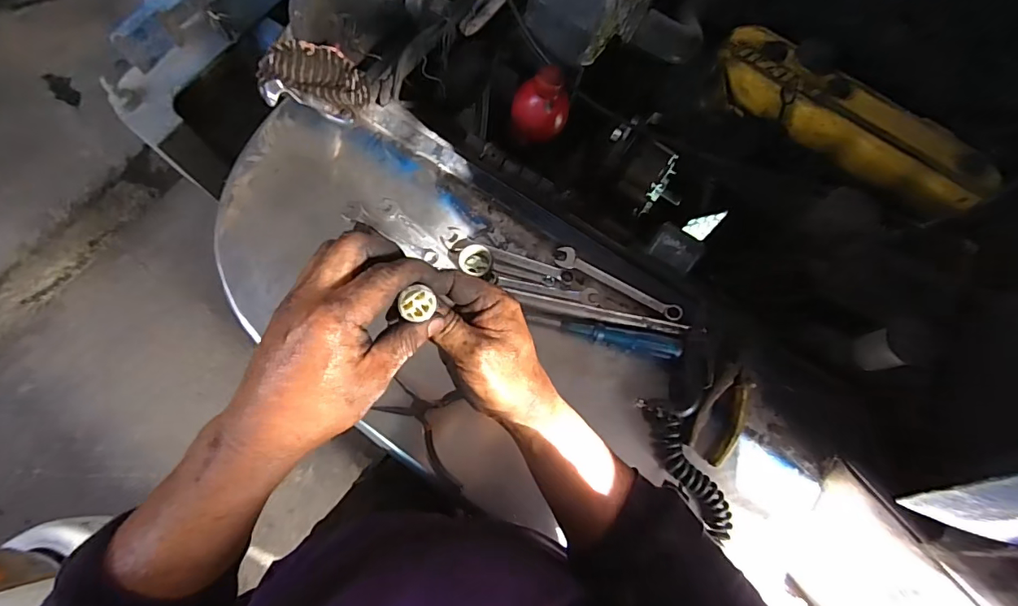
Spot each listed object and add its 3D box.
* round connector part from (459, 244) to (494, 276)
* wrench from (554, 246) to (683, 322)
[{"bbox_3d":[-0.040,-0.052,0.596,0.040,0.025,0.035,27,74,6],"label":"round connector part"},{"bbox_3d":[0.136,-0.025,0.598,0.167,0.013,0.027,27,75,6],"label":"wrench"}]

